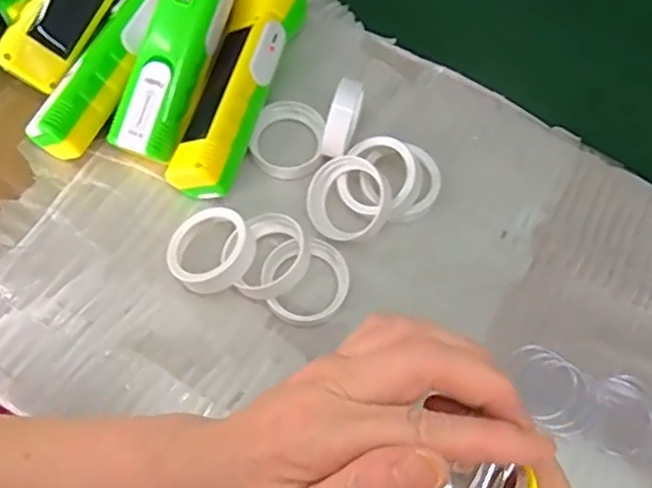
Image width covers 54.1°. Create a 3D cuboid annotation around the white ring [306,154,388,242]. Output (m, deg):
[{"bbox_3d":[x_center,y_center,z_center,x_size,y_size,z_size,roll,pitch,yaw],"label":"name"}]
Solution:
[{"bbox_3d":[0.013,-0.027,0.396,0.050,0.013,0.053,2,94,24],"label":"white ring"}]

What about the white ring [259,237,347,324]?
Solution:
[{"bbox_3d":[-0.012,0.023,0.394,0.052,0.012,0.050,1,71,-2],"label":"white ring"}]

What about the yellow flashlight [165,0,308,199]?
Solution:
[{"bbox_3d":[-0.059,-0.108,0.430,0.045,0.044,0.159,19,71,4],"label":"yellow flashlight"}]

